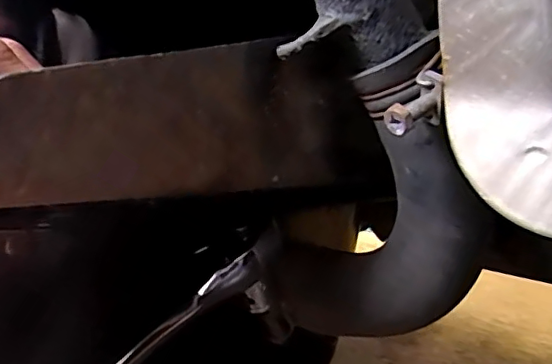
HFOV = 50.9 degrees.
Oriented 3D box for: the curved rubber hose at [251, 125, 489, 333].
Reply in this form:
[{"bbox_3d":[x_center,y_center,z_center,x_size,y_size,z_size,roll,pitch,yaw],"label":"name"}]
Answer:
[{"bbox_3d":[0.048,0.028,0.255,0.071,0.133,0.038,43,45,3],"label":"curved rubber hose"}]

